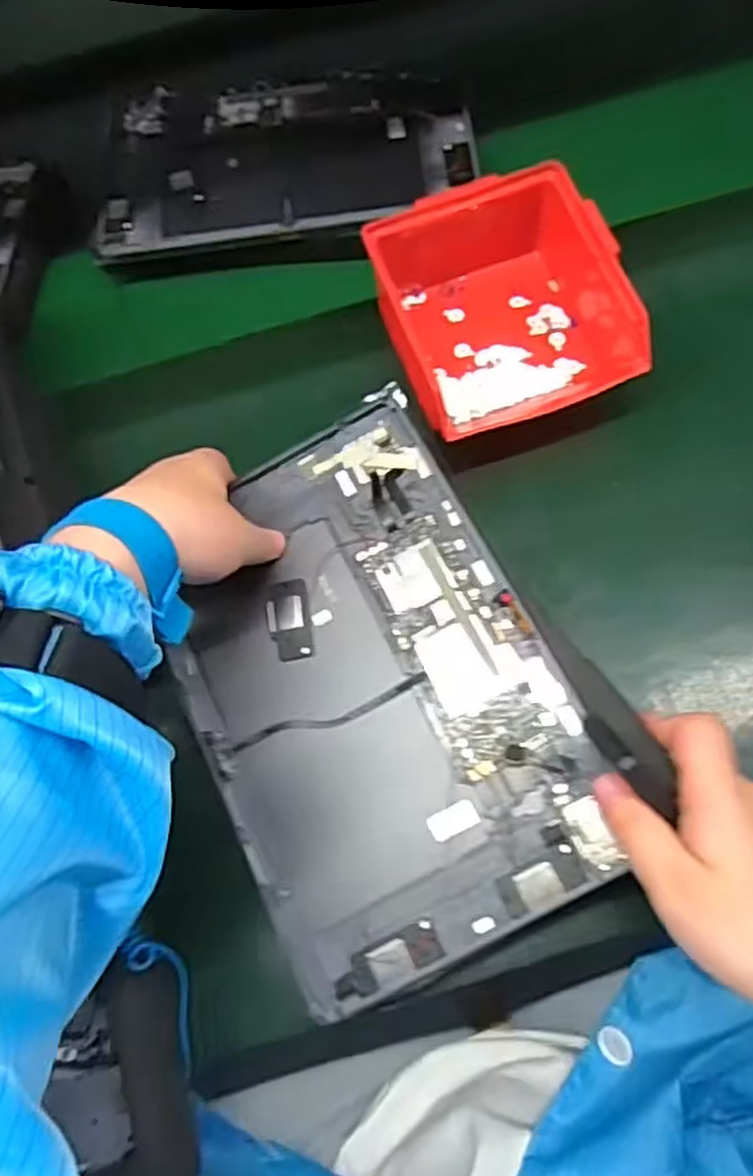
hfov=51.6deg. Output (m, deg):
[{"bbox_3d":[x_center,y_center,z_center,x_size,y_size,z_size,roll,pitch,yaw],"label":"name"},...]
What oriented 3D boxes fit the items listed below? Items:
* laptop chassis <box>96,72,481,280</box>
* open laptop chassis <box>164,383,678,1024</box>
[{"bbox_3d":[-0.063,-0.297,0.539,0.248,0.023,0.160,-5,63,1],"label":"laptop chassis"},{"bbox_3d":[-0.003,0.043,0.373,0.179,0.010,0.249,-32,70,3],"label":"open laptop chassis"}]

